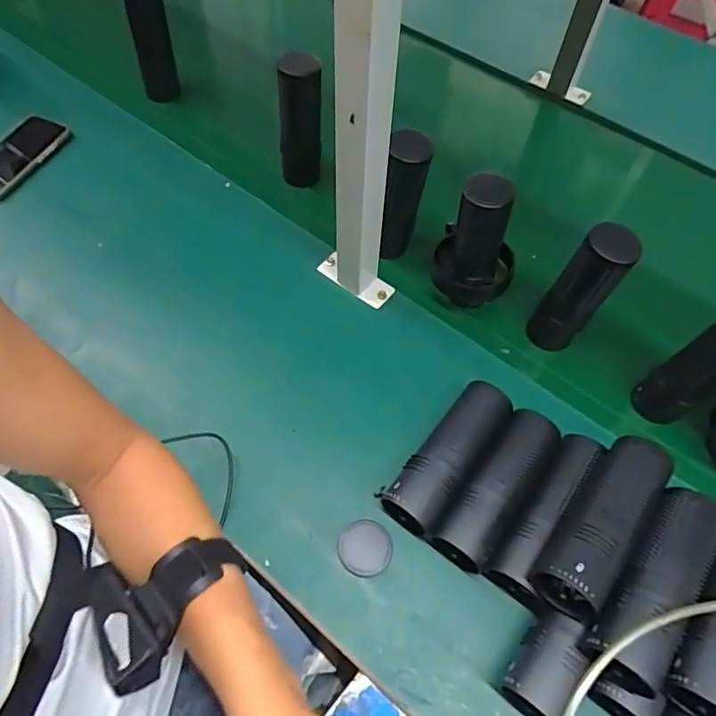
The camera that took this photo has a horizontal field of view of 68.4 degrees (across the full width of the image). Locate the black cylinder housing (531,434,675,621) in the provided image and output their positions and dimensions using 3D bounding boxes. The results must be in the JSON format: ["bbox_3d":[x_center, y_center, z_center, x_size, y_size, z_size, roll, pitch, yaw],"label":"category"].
[{"bbox_3d":[0.213,0.135,0.452,0.054,0.046,0.167,36,66,17],"label":"black cylinder housing"}]

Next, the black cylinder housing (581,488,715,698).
[{"bbox_3d":[0.242,0.182,0.425,0.057,0.046,0.167,34,65,16],"label":"black cylinder housing"}]

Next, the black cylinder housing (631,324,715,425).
[{"bbox_3d":[0.349,0.012,0.536,0.060,0.165,0.058,-29,64,-17],"label":"black cylinder housing"}]

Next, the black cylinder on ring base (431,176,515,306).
[{"bbox_3d":[0.141,-0.135,0.612,0.090,0.167,0.092,16,60,8],"label":"black cylinder on ring base"}]

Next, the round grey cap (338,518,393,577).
[{"bbox_3d":[0.007,0.185,0.512,0.051,0.005,0.051,1,59,-1],"label":"round grey cap"}]

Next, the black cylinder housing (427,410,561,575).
[{"bbox_3d":[0.136,0.127,0.519,0.053,0.047,0.164,34,65,16],"label":"black cylinder housing"}]

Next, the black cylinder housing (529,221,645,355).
[{"bbox_3d":[0.241,-0.071,0.581,0.059,0.168,0.043,33,64,17],"label":"black cylinder housing"}]

